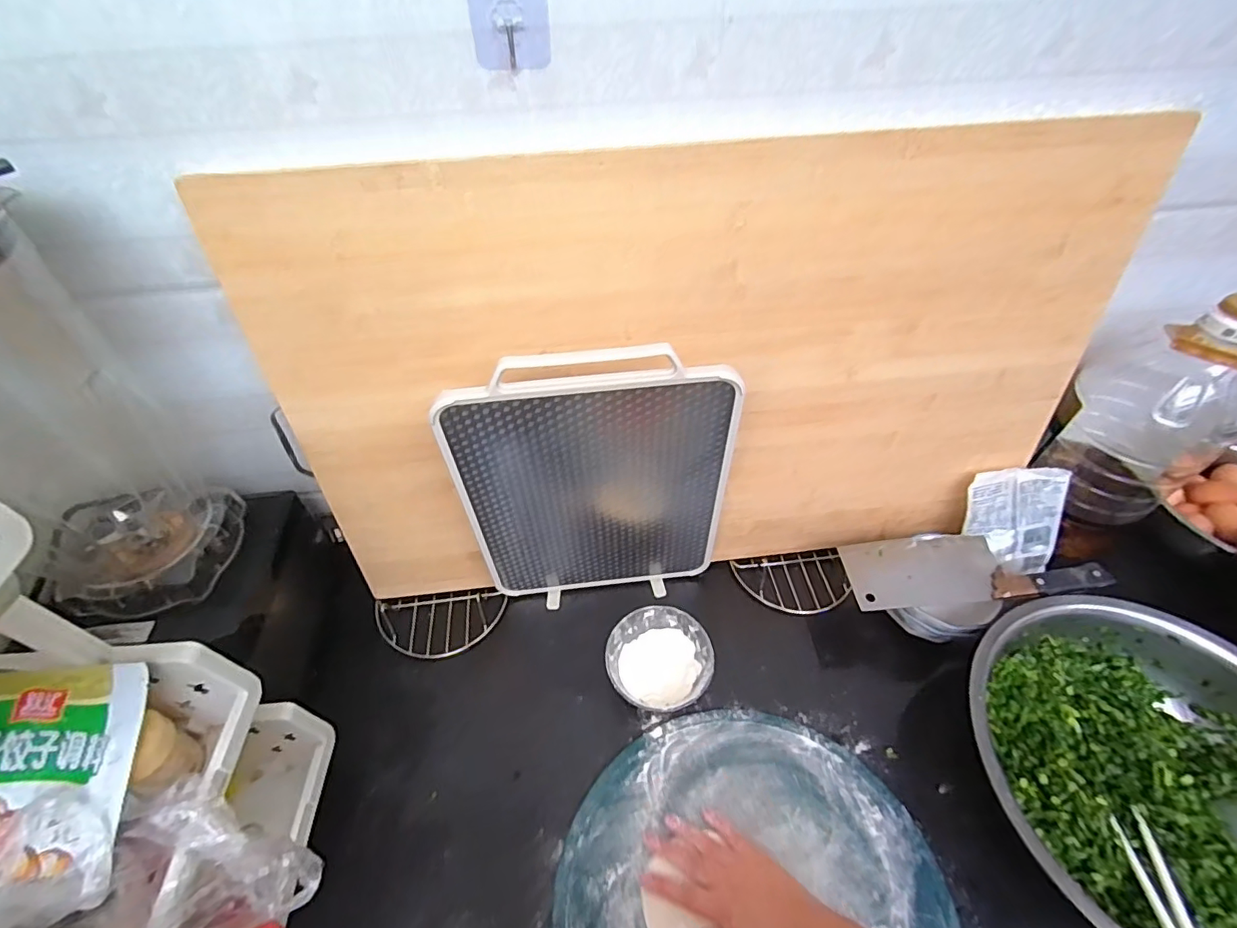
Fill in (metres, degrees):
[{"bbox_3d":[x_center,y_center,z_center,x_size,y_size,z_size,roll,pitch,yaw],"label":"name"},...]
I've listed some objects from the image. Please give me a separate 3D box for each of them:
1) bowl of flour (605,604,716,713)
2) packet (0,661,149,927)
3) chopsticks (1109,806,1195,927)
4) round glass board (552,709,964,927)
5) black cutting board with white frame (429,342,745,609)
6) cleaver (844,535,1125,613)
[{"bbox_3d":[0.048,0.236,0.628,0.119,0.046,0.115,-1,47,1],"label":"bowl of flour"},{"bbox_3d":[-0.411,0.220,0.355,0.131,0.031,0.161,6,81,-5],"label":"packet"},{"bbox_3d":[0.448,0.366,0.426,0.033,0.016,0.168,16,30,16],"label":"chopsticks"},{"bbox_3d":[0.124,0.408,0.491,0.351,0.012,0.317,-4,48,-2],"label":"round glass board"},{"bbox_3d":[-0.021,0.036,0.579,0.283,0.379,0.019,-4,47,-2],"label":"black cutting board with white frame"},{"bbox_3d":[0.418,0.122,0.632,0.277,0.029,0.091,-2,47,-1],"label":"cleaver"}]

